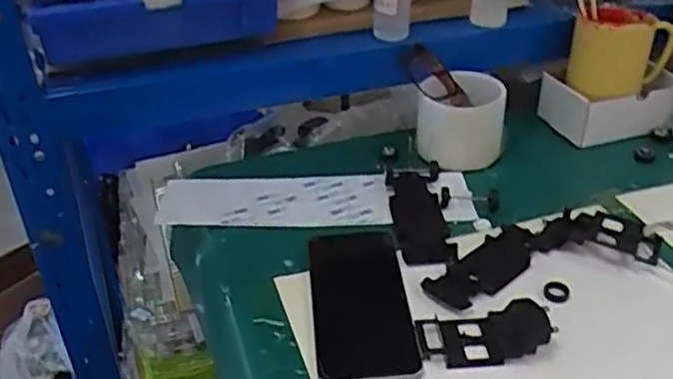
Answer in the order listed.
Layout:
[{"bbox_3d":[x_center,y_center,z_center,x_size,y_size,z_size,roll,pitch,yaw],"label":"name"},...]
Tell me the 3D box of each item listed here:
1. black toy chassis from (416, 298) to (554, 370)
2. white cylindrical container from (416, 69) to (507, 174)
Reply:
[{"bbox_3d":[0.108,0.104,0.506,0.092,0.016,0.047,-8,35,-8],"label":"black toy chassis"},{"bbox_3d":[0.128,-0.067,0.710,0.088,0.079,0.076,5,35,11],"label":"white cylindrical container"}]

